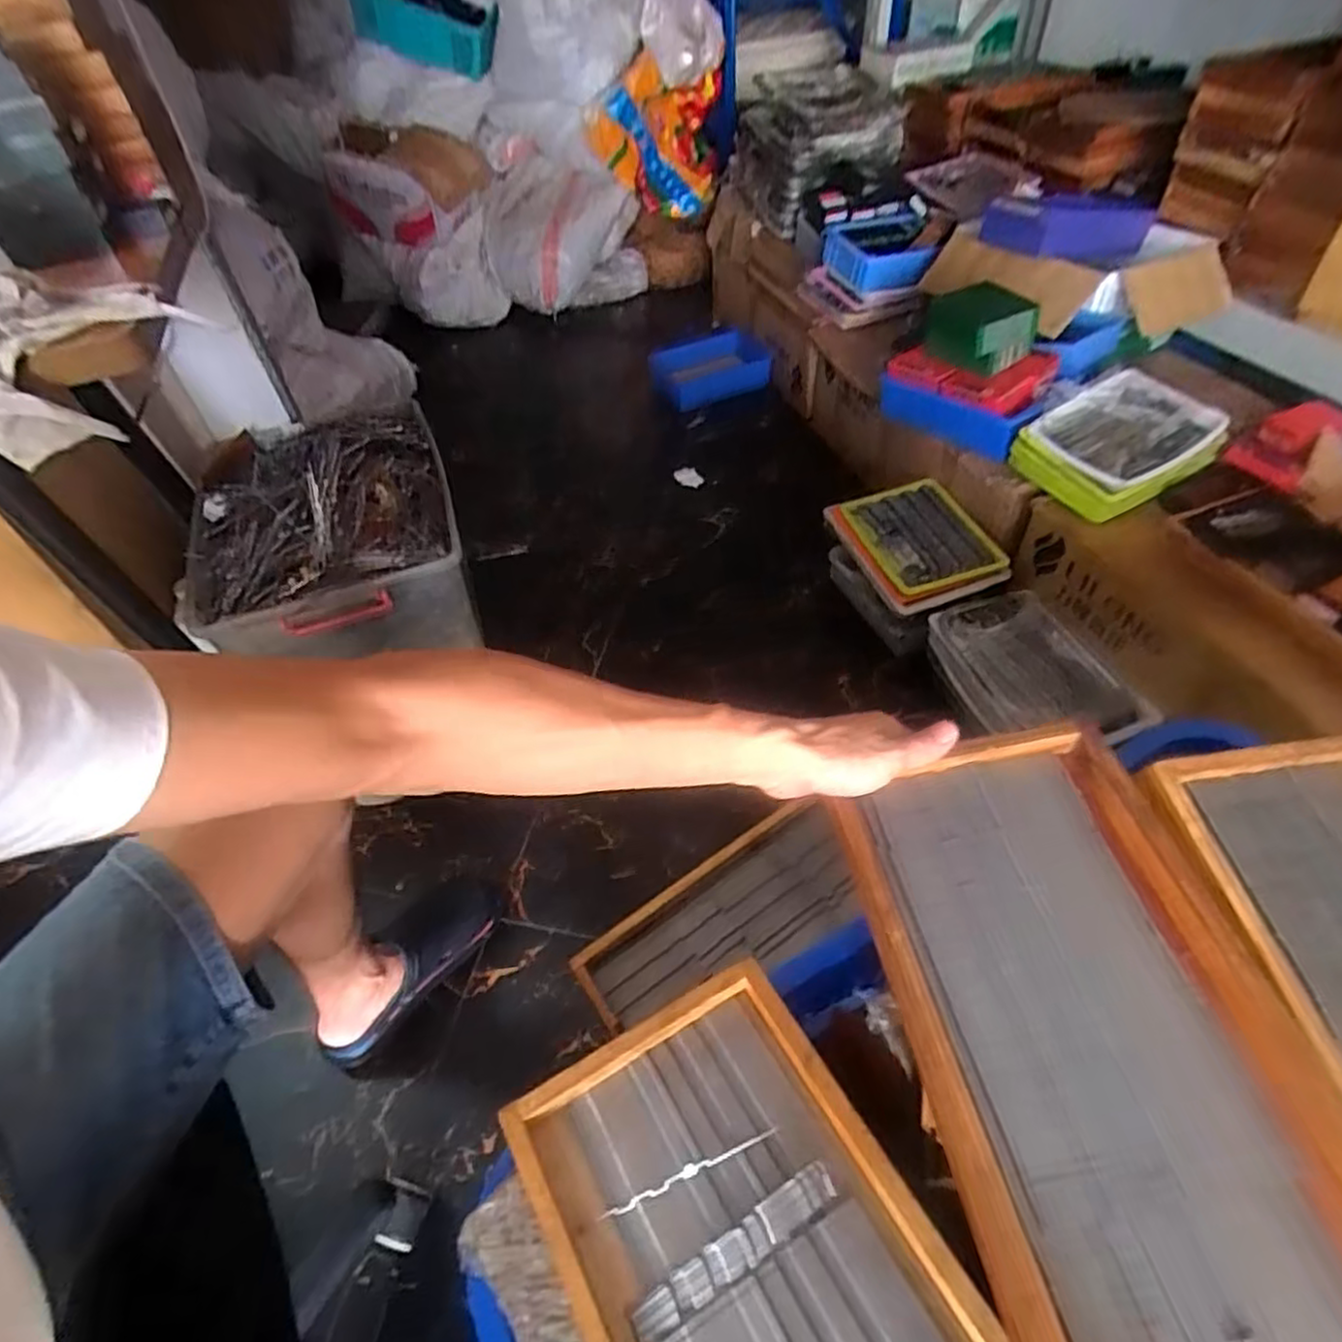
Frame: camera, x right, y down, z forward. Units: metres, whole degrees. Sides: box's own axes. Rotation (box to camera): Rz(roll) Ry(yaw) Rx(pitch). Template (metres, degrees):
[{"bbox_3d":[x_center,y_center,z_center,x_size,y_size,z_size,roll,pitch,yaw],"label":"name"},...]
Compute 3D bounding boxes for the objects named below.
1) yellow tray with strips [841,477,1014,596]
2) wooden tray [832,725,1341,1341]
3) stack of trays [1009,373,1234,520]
[{"bbox_3d":[0.445,-0.250,1.287,0.187,0.027,0.271,-13,49,-5],"label":"yellow tray with strips"},{"bbox_3d":[0.240,0.225,0.385,0.202,0.041,0.417,-10,49,-3],"label":"wooden tray"},{"bbox_3d":[0.727,-0.367,1.164,0.280,0.085,0.204,-27,51,-17],"label":"stack of trays"}]

